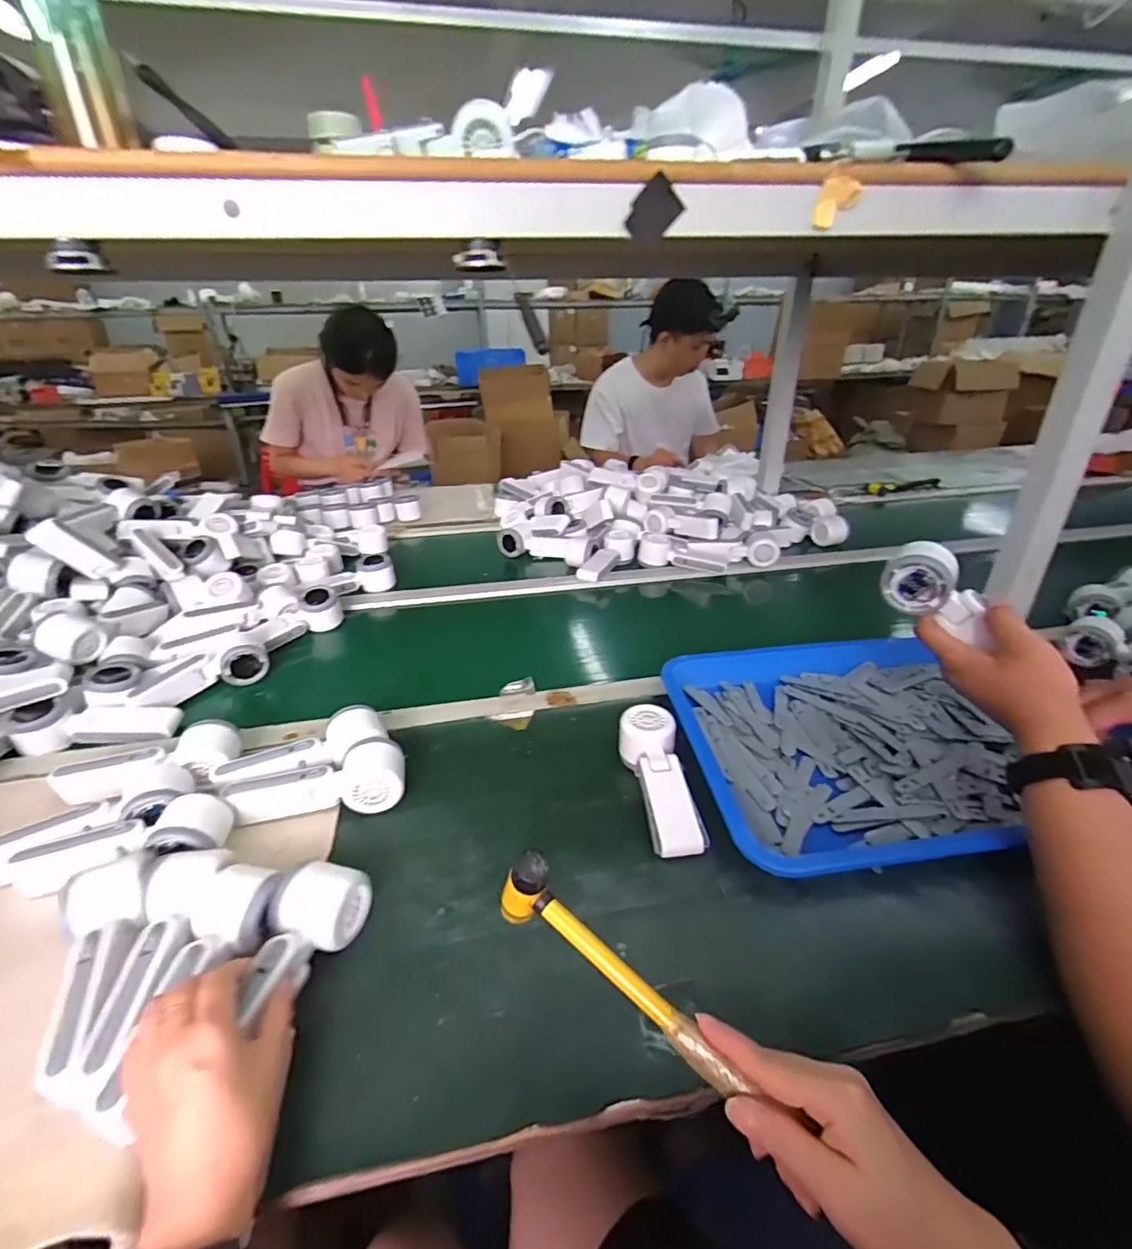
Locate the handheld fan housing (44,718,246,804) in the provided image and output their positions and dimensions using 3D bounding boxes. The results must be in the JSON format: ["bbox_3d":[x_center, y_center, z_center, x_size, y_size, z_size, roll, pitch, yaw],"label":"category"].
[{"bbox_3d":[-0.427,0.147,0.582,0.168,0.047,0.058,-10,30,-16],"label":"handheld fan housing"}]

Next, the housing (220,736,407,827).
[{"bbox_3d":[-0.248,0.161,0.570,0.169,0.052,0.052,-5,29,-8],"label":"housing"}]

